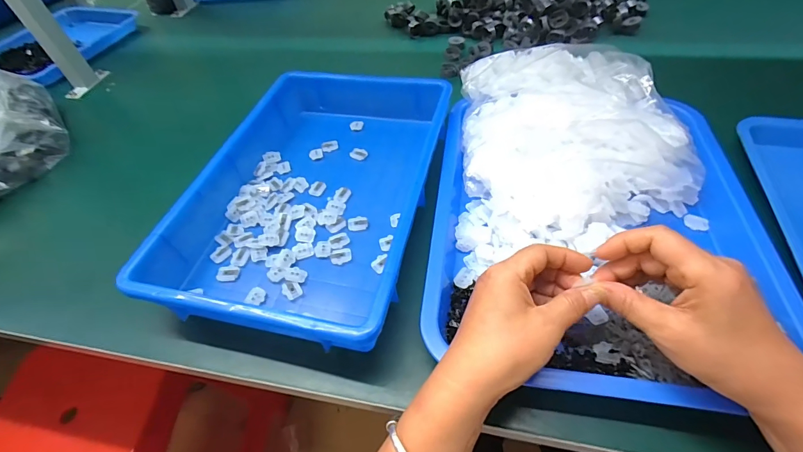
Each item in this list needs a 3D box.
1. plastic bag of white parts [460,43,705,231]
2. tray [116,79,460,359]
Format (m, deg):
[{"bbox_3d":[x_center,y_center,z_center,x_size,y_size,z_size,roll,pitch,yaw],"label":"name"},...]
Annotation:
[{"bbox_3d":[0.191,-0.121,0.473,0.233,0.057,0.298,-5,51,3],"label":"plastic bag of white parts"},{"bbox_3d":[-0.093,-0.057,0.457,0.247,0.060,0.374,8,53,11],"label":"tray"}]

